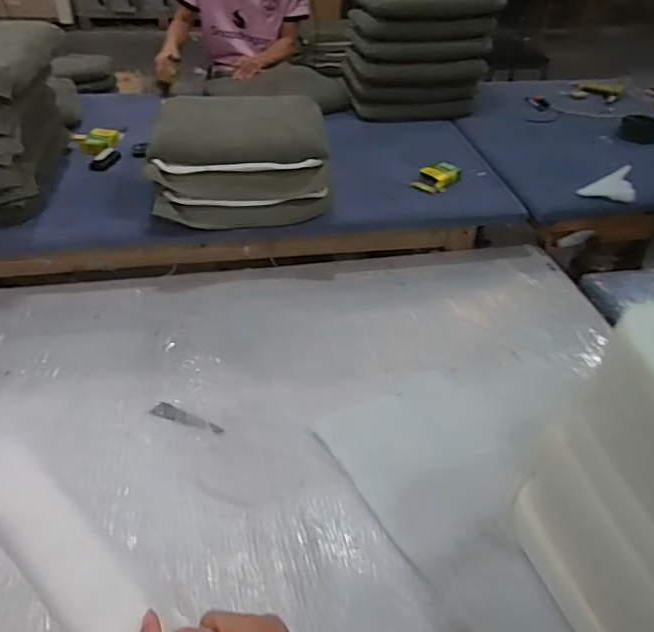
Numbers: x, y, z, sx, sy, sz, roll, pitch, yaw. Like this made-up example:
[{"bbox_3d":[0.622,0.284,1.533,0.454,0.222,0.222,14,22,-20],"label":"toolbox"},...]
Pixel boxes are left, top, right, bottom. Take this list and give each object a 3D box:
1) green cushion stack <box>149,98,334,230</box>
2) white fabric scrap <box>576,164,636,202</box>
[{"bbox_3d":[-0.234,-0.445,1.494,0.444,0.238,0.410,-5,42,-10],"label":"green cushion stack"},{"bbox_3d":[0.838,-0.368,1.590,0.205,0.022,0.137,-24,40,-20],"label":"white fabric scrap"}]

